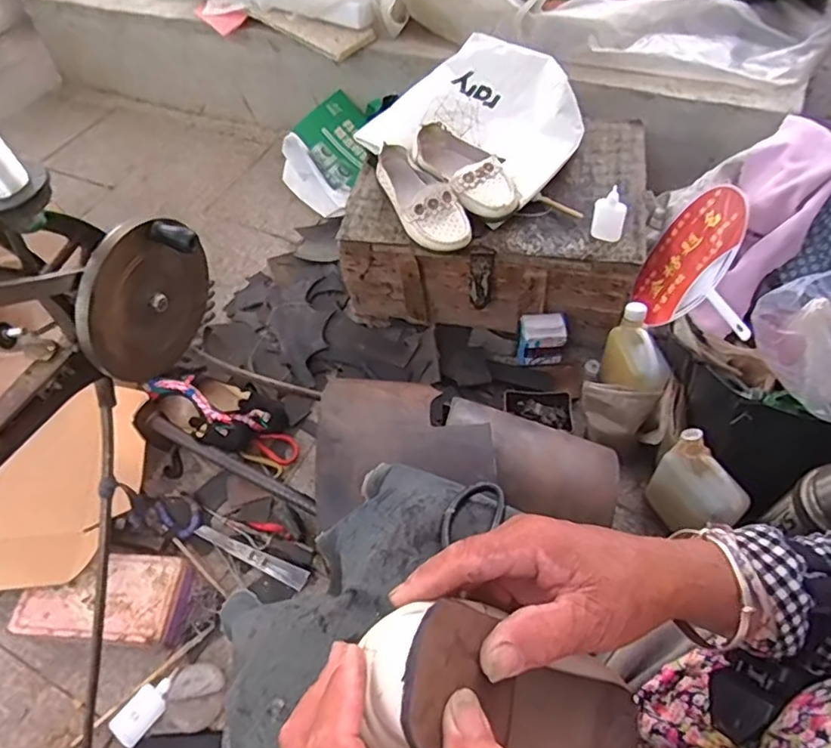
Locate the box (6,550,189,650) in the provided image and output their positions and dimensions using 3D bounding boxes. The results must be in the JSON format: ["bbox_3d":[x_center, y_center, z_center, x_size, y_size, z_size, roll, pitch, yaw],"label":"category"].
[{"bbox_3d":[-0.441,0.323,0.835,0.227,0.053,0.119,2,55,7],"label":"box"}]

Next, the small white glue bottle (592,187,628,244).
[{"bbox_3d":[0.279,-0.227,0.828,0.047,0.096,0.021,16,56,15],"label":"small white glue bottle"}]

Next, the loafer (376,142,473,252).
[{"bbox_3d":[0.008,-0.274,0.911,0.078,0.062,0.211,-27,56,-16],"label":"loafer"}]

